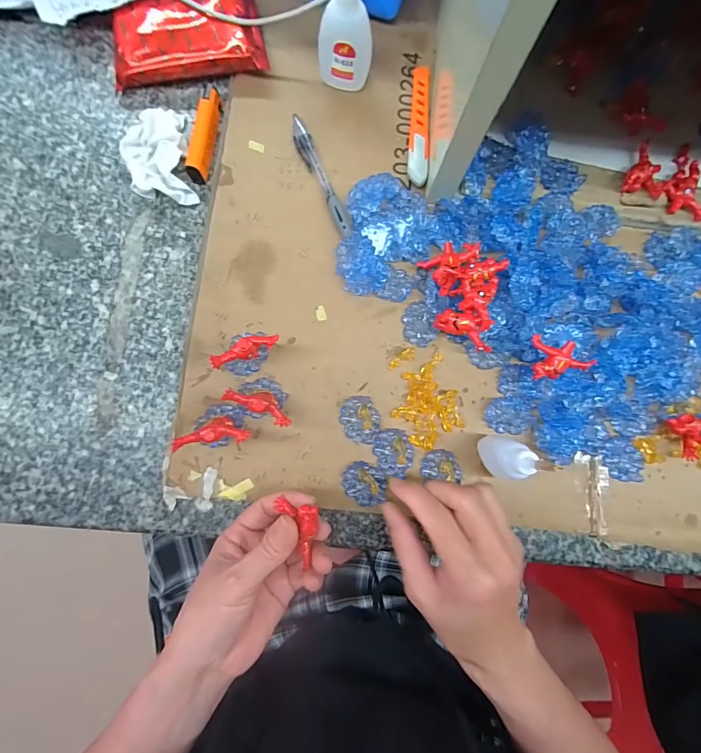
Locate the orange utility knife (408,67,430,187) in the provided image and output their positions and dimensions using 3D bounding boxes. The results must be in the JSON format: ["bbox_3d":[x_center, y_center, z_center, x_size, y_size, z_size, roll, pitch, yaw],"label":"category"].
[{"bbox_3d":[0.063,-0.229,0.354,0.017,0.012,0.120,4,83,-1],"label":"orange utility knife"}]

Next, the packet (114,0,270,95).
[{"bbox_3d":[-0.146,-0.315,0.349,0.130,0.025,0.097,-7,84,-3],"label":"packet"}]

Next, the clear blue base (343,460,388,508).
[{"bbox_3d":[0.011,0.085,0.309,0.036,0.010,0.030,37,84,2],"label":"clear blue base"}]

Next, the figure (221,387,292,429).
[{"bbox_3d":[-0.064,0.021,0.291,0.047,0.052,0.017,27,83,1],"label":"figure"}]

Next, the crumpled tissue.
[{"bbox_3d":[-0.166,-0.189,0.336,0.054,0.024,0.088,-10,84,-3],"label":"crumpled tissue"}]

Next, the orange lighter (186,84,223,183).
[{"bbox_3d":[-0.127,-0.213,0.340,0.013,0.017,0.081,10,83,-1],"label":"orange lighter"}]

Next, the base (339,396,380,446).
[{"bbox_3d":[0.009,0.036,0.315,0.030,0.009,0.038,-22,85,-4],"label":"base"}]

